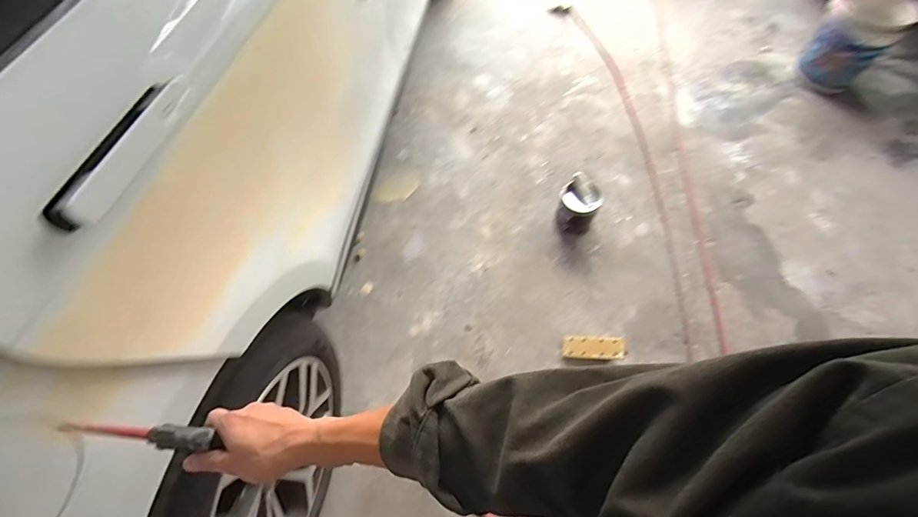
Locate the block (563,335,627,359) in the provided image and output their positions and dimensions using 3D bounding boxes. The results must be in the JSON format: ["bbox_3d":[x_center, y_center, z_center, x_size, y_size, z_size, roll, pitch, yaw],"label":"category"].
[{"bbox_3d":[0.449,0.297,1.467,0.202,0.053,0.079,-3,61,30],"label":"block"}]

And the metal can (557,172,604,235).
[{"bbox_3d":[0.454,-0.203,1.667,0.144,0.184,0.148,-1,60,1],"label":"metal can"}]

